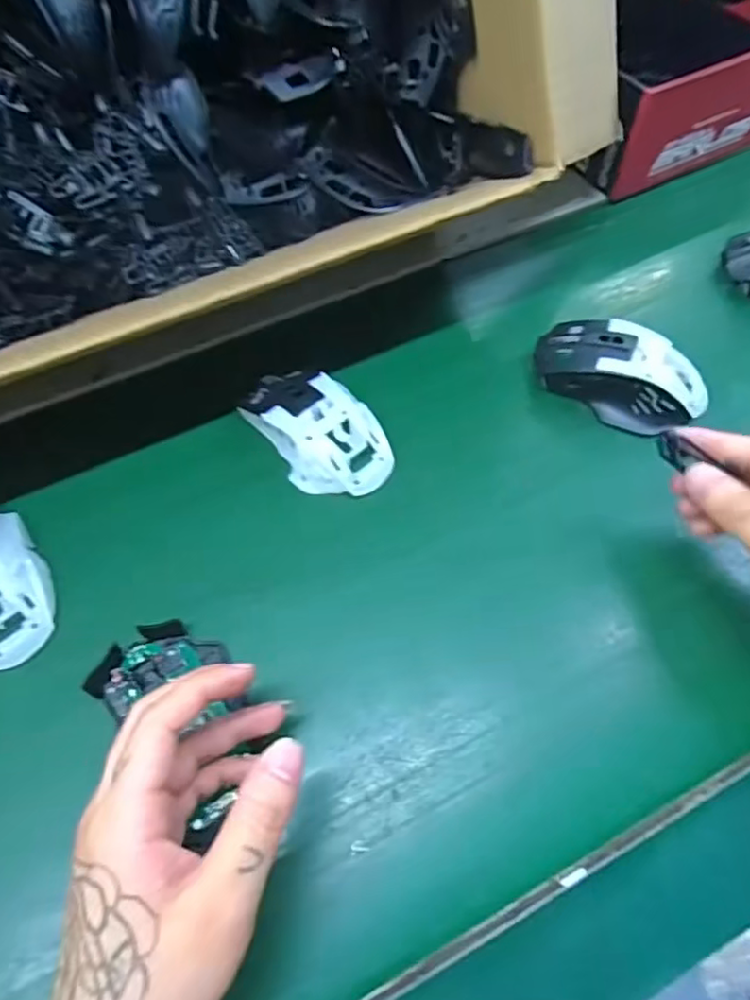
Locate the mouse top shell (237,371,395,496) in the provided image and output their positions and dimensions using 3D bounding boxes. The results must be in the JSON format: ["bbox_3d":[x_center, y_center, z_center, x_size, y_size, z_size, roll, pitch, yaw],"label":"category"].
[{"bbox_3d":[-0.037,-0.048,0.402,0.070,0.035,0.108,-32,65,-15],"label":"mouse top shell"}]

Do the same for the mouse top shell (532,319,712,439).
[{"bbox_3d":[0.166,-0.087,0.416,0.111,0.038,0.061,32,66,17],"label":"mouse top shell"}]

